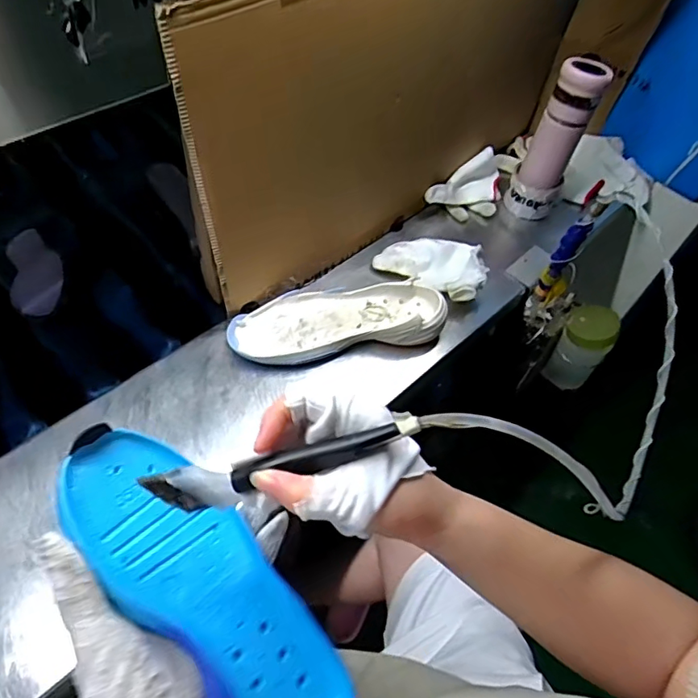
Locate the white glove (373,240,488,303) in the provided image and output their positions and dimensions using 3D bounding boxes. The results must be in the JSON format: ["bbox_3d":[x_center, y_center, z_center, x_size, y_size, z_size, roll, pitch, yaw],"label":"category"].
[{"bbox_3d":[0.127,-0.134,0.772,0.154,0.034,0.106,27,55,13],"label":"white glove"}]

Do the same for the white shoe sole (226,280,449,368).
[{"bbox_3d":[-0.014,-0.041,0.697,0.275,0.033,0.108,-8,55,-12],"label":"white shoe sole"}]

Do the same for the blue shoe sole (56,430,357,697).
[{"bbox_3d":[-0.089,0.150,0.336,0.240,0.036,0.091,48,44,5],"label":"blue shoe sole"}]

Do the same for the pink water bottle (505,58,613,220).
[{"bbox_3d":[0.313,-0.313,0.813,0.075,0.232,0.068,36,58,18],"label":"pink water bottle"}]

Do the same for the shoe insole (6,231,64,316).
[{"bbox_3d":[-0.418,-0.109,0.701,0.071,0.010,0.218,-37,48,-5],"label":"shoe insole"}]

